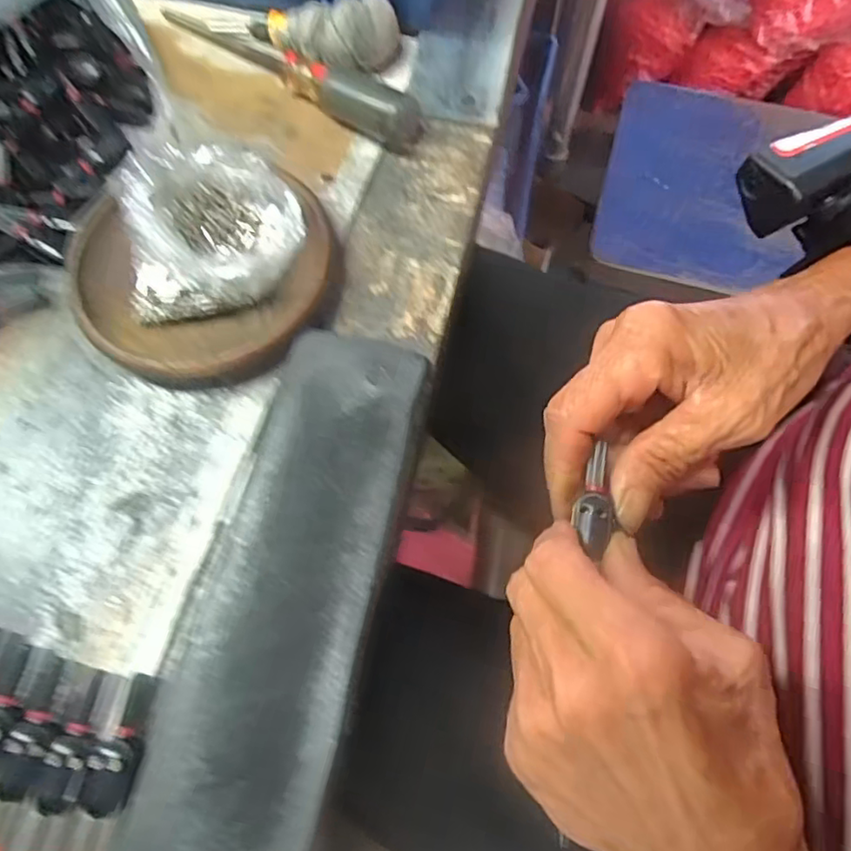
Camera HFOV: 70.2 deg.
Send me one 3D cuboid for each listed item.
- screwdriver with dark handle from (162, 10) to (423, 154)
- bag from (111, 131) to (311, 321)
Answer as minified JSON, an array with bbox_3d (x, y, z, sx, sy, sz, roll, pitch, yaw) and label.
[{"bbox_3d":[-0.073,-0.195,0.320,0.167,0.023,0.024,36,73,14],"label":"screwdriver with dark handle"},{"bbox_3d":[-0.092,-0.089,0.267,0.074,0.043,0.076,-7,69,-2],"label":"bag"}]

